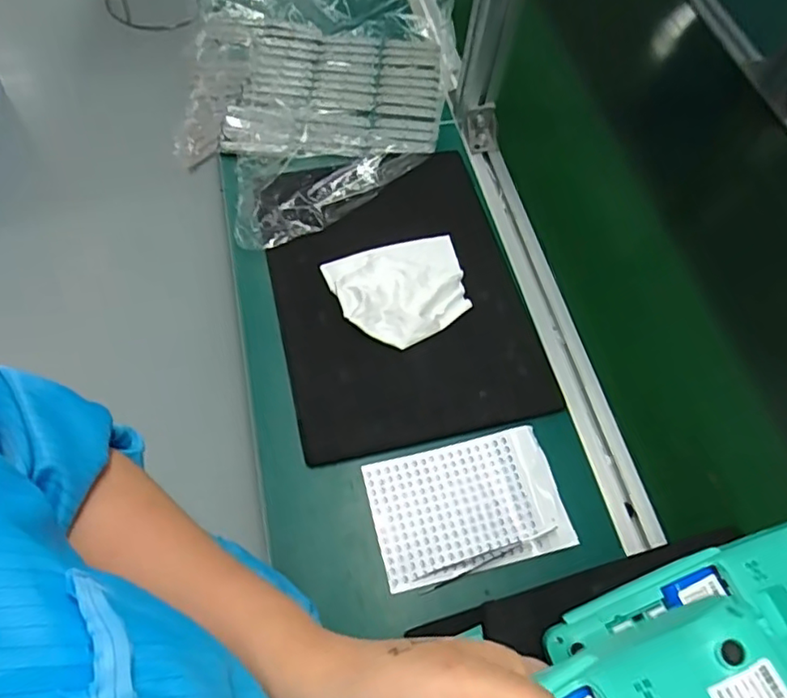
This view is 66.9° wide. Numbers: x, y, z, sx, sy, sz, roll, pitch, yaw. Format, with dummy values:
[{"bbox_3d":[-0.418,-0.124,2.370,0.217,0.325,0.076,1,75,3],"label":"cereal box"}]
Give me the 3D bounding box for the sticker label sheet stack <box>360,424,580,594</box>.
[{"bbox_3d":[0.064,0.137,0.522,0.161,0.005,0.110,-13,64,-6],"label":"sticker label sheet stack"}]

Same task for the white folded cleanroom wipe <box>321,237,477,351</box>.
[{"bbox_3d":[0.012,-0.064,0.613,0.137,0.021,0.119,-22,65,-15],"label":"white folded cleanroom wipe"}]

